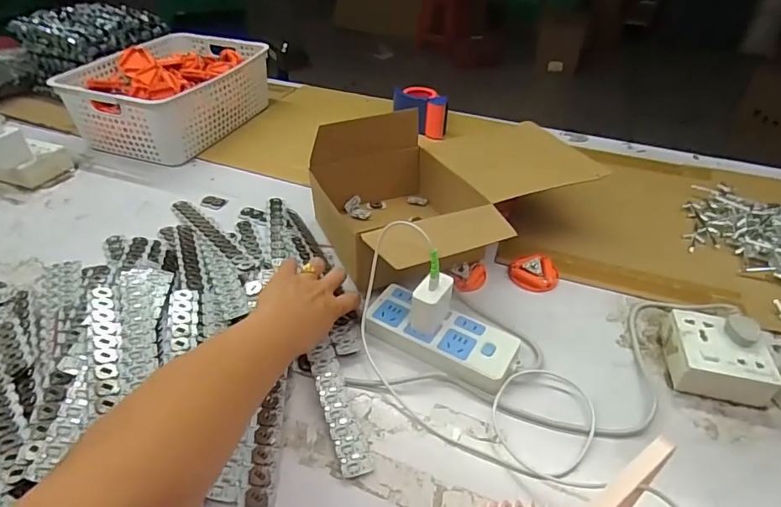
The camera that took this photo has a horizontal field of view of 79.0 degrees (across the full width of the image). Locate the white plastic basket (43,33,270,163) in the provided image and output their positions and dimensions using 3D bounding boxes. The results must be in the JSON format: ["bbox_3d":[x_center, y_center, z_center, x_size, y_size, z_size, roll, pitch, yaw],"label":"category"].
[{"bbox_3d":[-0.431,-0.322,0.963,0.269,0.135,0.363,14,39,15],"label":"white plastic basket"}]

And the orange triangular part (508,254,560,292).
[{"bbox_3d":[0.198,0.024,0.645,0.064,0.016,0.061,-30,48,-35],"label":"orange triangular part"}]

